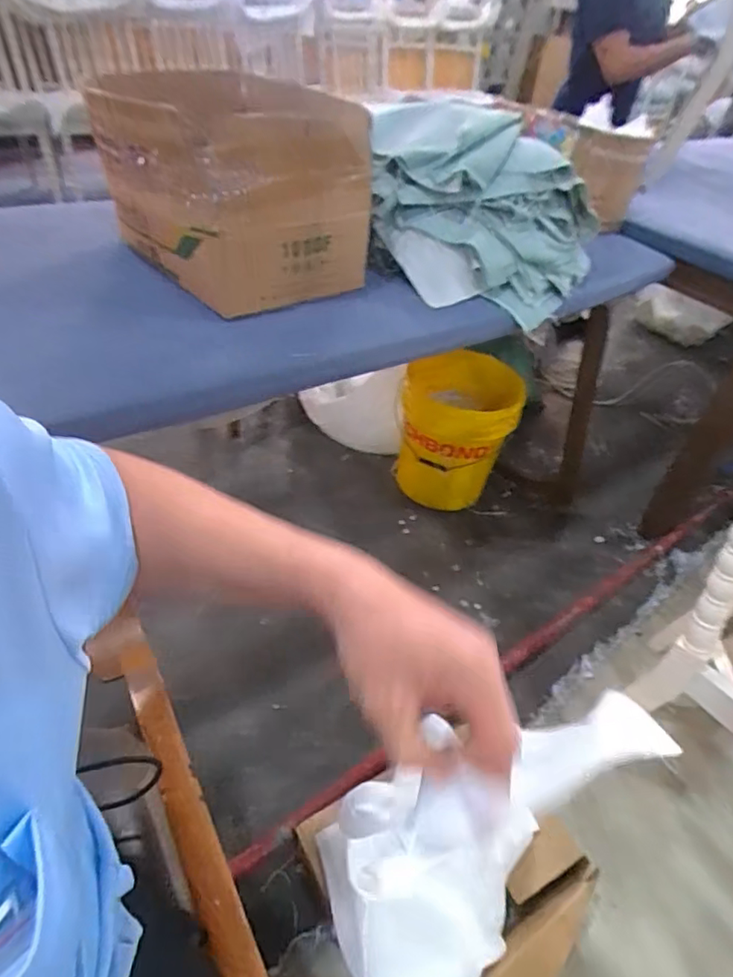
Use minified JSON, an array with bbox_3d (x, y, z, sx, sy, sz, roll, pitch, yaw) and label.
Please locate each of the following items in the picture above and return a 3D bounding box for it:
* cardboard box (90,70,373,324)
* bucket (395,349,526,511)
[{"bbox_3d":[-0.196,-0.440,0.840,0.300,0.258,0.266,32,48,24],"label":"cardboard box"},{"bbox_3d":[0.253,-0.158,1.627,0.304,0.392,0.304,4,42,-4],"label":"bucket"}]

